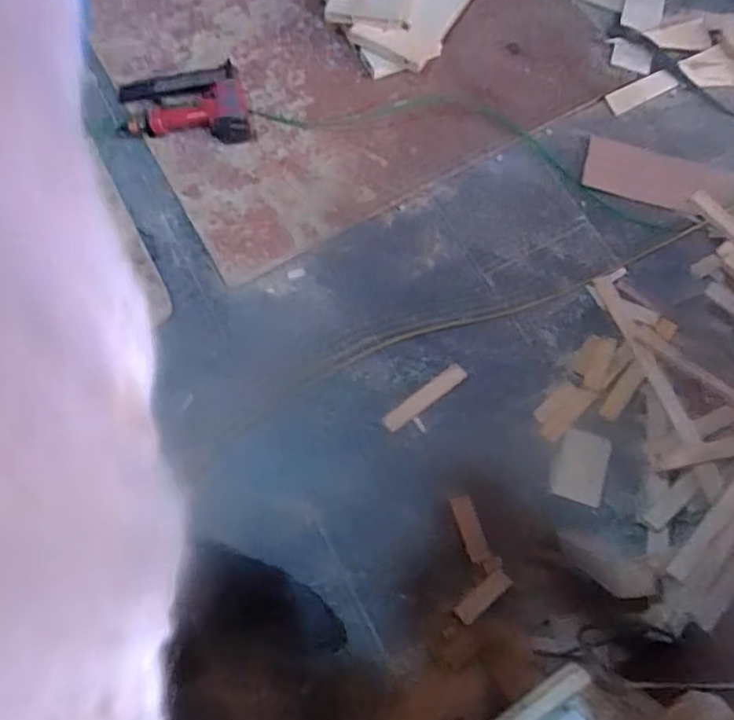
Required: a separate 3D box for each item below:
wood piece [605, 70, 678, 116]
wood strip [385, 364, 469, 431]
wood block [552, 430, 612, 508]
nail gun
[{"bbox_3d":[0.711,-0.700,1.496,0.185,0.014,0.063,-28,77,-6],"label":"wood piece"},{"bbox_3d":[0.129,0.084,1.275,0.209,0.007,0.042,-37,78,-9],"label":"wood strip"},{"bbox_3d":[0.453,0.227,1.219,0.104,0.019,0.146,17,76,5],"label":"wood block"},{"bbox_3d":[-0.467,-0.644,1.439,0.321,0.084,0.244,-11,76,-2],"label":"nail gun"}]

